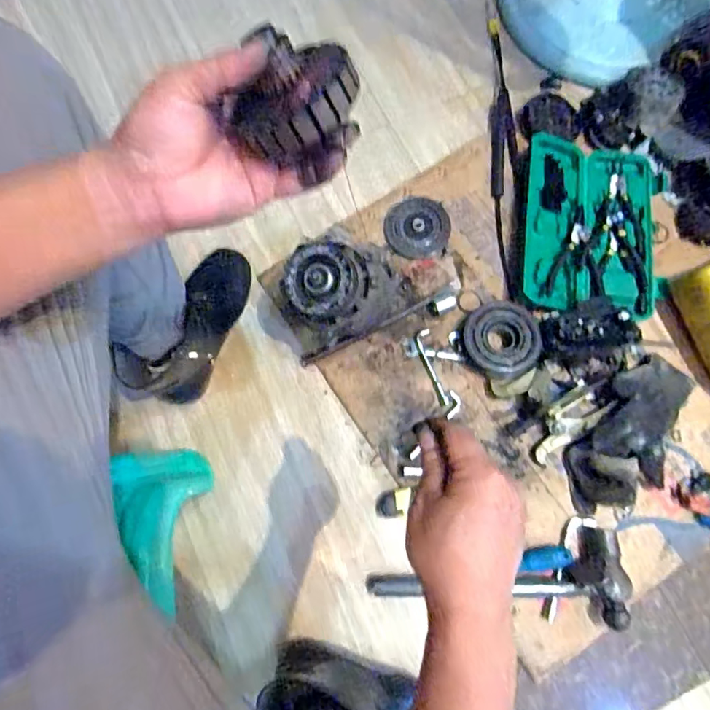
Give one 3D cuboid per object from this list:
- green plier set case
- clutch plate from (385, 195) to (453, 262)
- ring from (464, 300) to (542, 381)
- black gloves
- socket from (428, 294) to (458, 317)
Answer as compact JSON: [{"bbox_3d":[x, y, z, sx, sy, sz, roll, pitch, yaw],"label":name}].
[{"bbox_3d":[0.380,-0.202,0.806,0.219,0.033,0.298,9,76,1],"label":"green plier set case"},{"bbox_3d":[0.100,-0.205,0.822,0.102,0.023,0.098,0,76,-1],"label":"clutch plate"},{"bbox_3d":[0.217,-0.022,0.755,0.114,0.041,0.108,0,76,-1],"label":"ring"},{"bbox_3d":[0.389,0.112,0.708,0.131,0.057,0.250,31,77,7],"label":"black gloves"},{"bbox_3d":[0.135,-0.075,0.789,0.041,0.024,0.026,-21,77,-6],"label":"socket"}]

